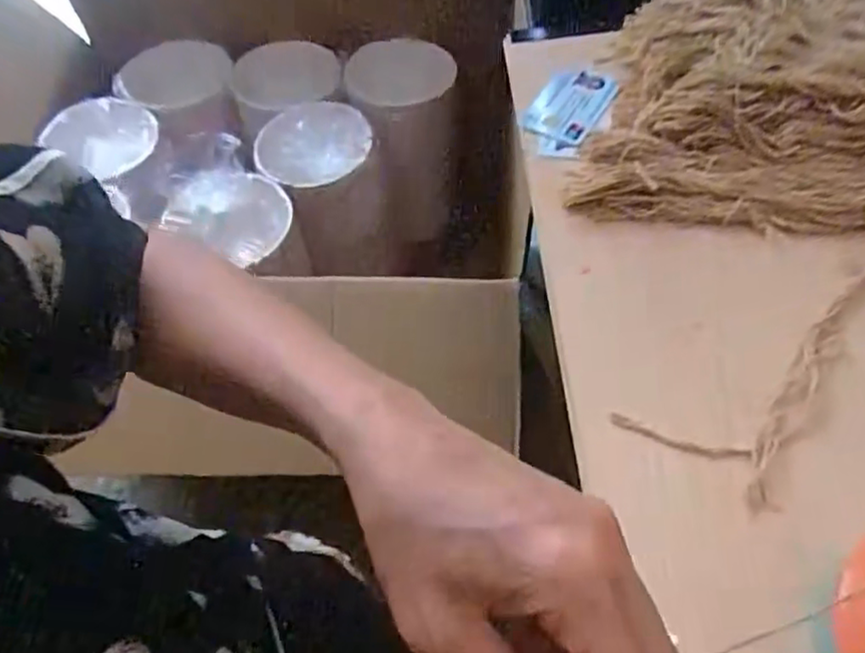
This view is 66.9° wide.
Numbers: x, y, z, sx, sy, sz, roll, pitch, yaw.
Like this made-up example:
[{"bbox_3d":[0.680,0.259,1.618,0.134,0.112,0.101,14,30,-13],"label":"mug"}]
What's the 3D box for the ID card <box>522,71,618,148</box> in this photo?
[{"bbox_3d":[0.108,-0.176,0.520,0.057,0.010,0.084,25,61,17],"label":"ID card"}]

